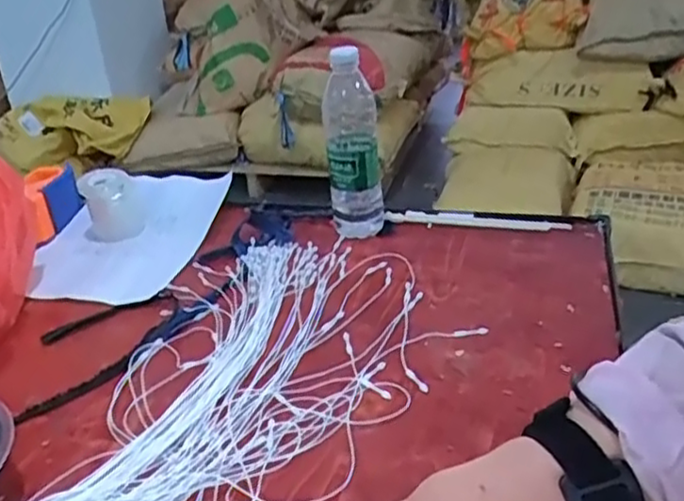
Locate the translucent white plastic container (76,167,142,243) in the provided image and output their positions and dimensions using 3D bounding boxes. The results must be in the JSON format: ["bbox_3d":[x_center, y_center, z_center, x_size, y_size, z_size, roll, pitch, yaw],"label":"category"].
[{"bbox_3d":[-0.297,-0.059,0.880,0.069,0.077,0.071,-14,29,-16],"label":"translucent white plastic container"}]

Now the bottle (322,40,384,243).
[{"bbox_3d":[0.012,-0.120,0.794,0.061,0.208,0.051,-5,27,2],"label":"bottle"}]

